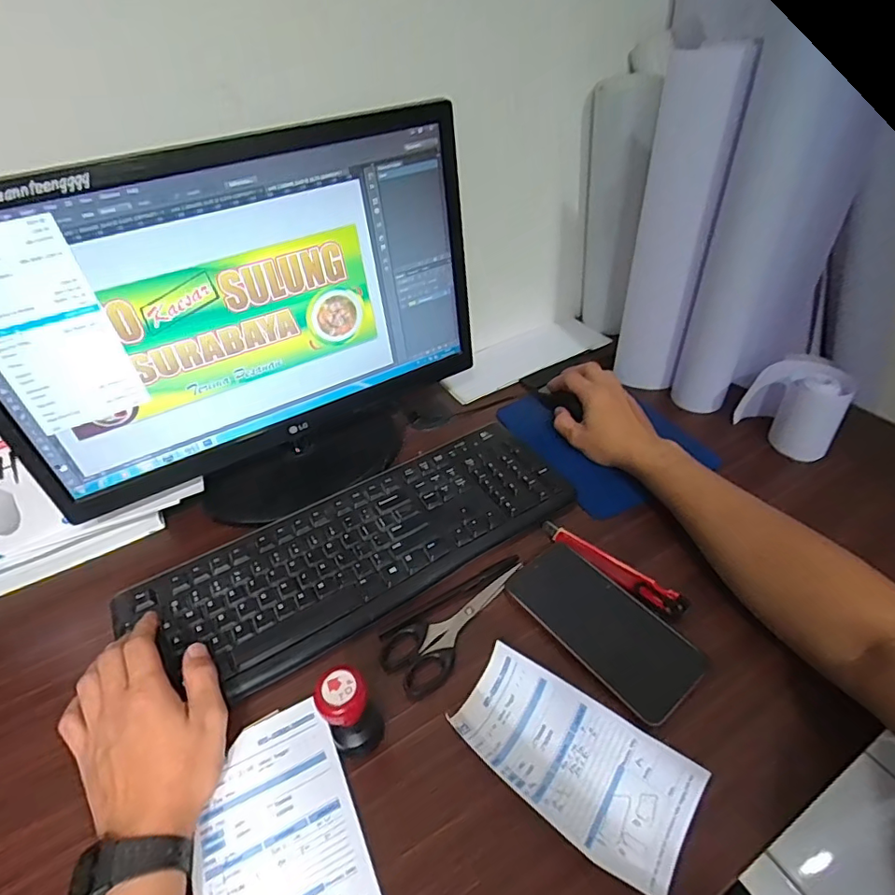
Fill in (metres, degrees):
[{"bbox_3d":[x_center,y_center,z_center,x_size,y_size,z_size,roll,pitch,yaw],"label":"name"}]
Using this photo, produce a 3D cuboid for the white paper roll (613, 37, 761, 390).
[{"bbox_3d":[0.246,-0.223,0.580,0.068,0.344,0.056,-1,45,3],"label":"white paper roll"}]

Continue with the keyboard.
[{"bbox_3d":[-0.081,0.095,0.512,0.421,0.015,0.156,-23,48,-19],"label":"keyboard"}]

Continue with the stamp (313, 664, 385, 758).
[{"bbox_3d":[-0.069,0.188,0.371,0.035,0.072,0.037,-2,42,2],"label":"stamp"}]

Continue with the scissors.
[{"bbox_3d":[0.017,0.157,0.453,0.150,0.010,0.059,-24,48,-21],"label":"scissors"}]

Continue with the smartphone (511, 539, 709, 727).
[{"bbox_3d":[0.130,0.147,0.445,0.077,0.007,0.161,-30,51,-26],"label":"smartphone"}]

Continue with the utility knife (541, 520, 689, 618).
[{"bbox_3d":[0.149,0.106,0.481,0.143,0.016,0.019,34,55,31],"label":"utility knife"}]

